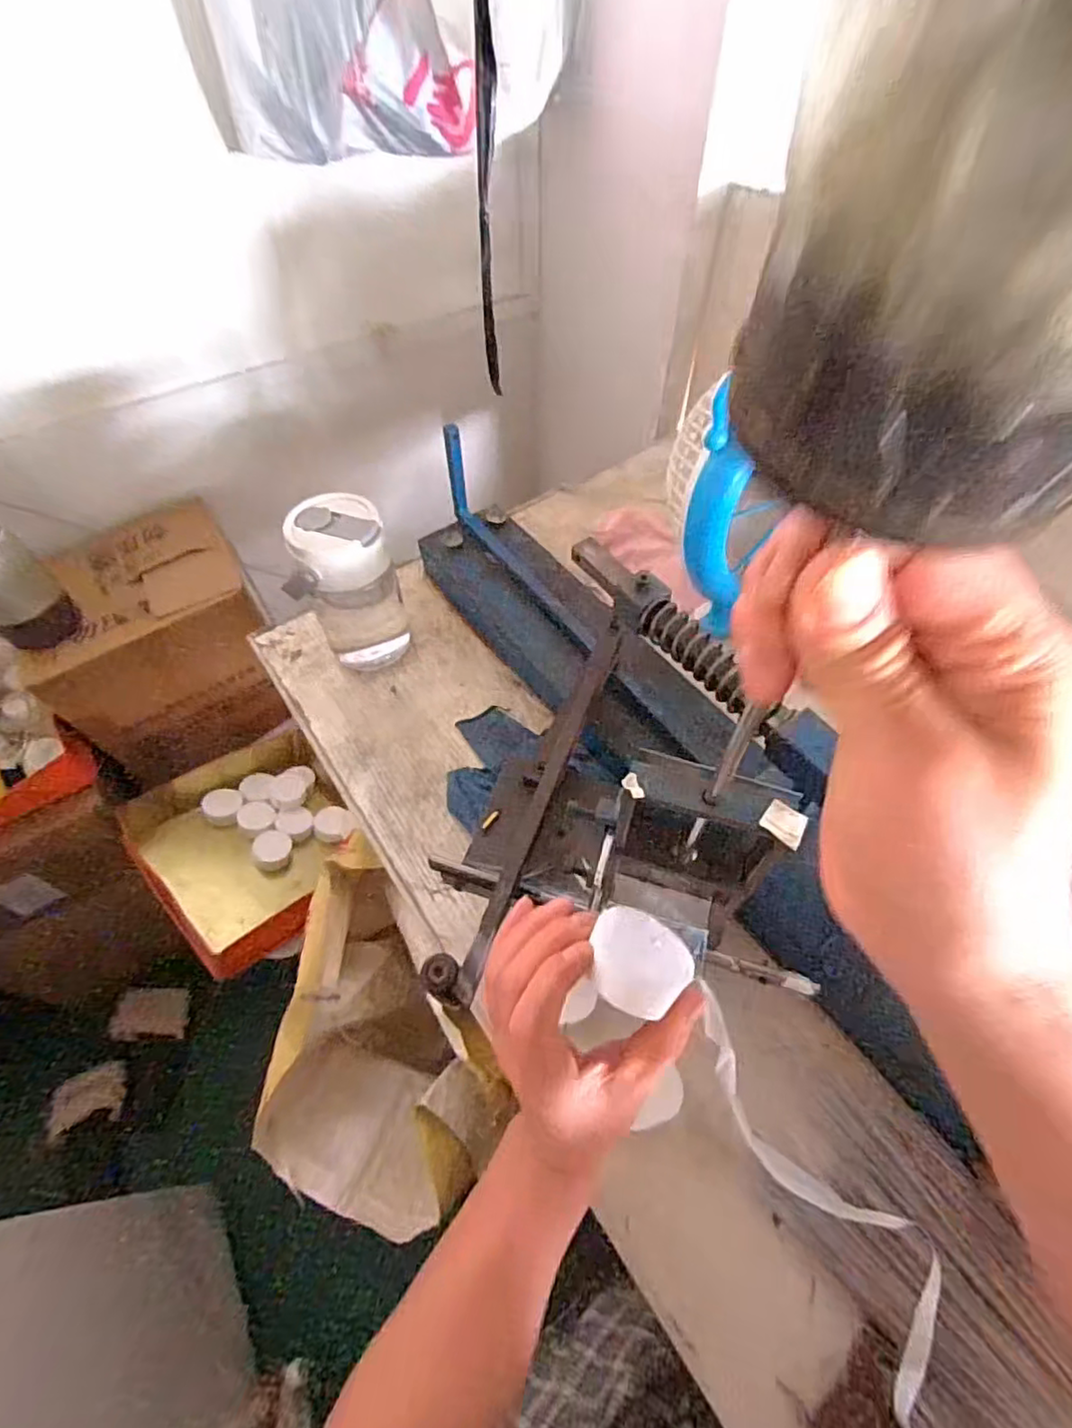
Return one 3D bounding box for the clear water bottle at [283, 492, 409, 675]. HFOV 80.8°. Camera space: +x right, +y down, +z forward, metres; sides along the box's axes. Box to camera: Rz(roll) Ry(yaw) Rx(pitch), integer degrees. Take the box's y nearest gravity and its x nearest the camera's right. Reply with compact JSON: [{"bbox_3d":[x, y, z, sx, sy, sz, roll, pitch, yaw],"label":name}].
[{"bbox_3d":[-0.169,-0.104,0.570,0.092,0.160,0.078,-16,57,-10],"label":"clear water bottle"}]

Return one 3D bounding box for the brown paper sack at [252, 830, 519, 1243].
[{"bbox_3d":[-0.119,0.262,0.520,0.152,0.159,0.243,10,56,8],"label":"brown paper sack"}]

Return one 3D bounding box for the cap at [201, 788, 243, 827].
[{"bbox_3d":[-0.425,0.123,0.853,0.051,0.017,0.052,5,55,4],"label":"cap"}]

